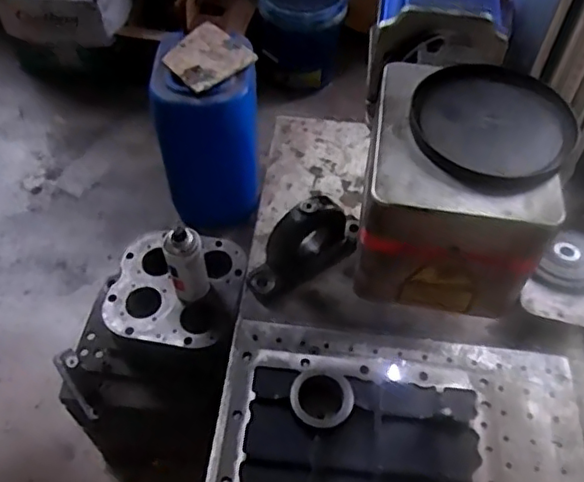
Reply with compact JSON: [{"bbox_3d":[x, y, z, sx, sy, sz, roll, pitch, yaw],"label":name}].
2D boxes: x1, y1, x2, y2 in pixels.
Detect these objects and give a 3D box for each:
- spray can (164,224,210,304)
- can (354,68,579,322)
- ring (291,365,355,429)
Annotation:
[{"bbox_3d":[-0.168,0.043,0.975,0.057,0.146,0.058,1,54,-1],"label":"spray can"},{"bbox_3d":[0.099,-0.032,0.365,0.108,0.095,0.118,10,54,6],"label":"can"},{"bbox_3d":[0.028,0.144,0.556,0.057,0.018,0.060,1,54,-1],"label":"ring"}]

